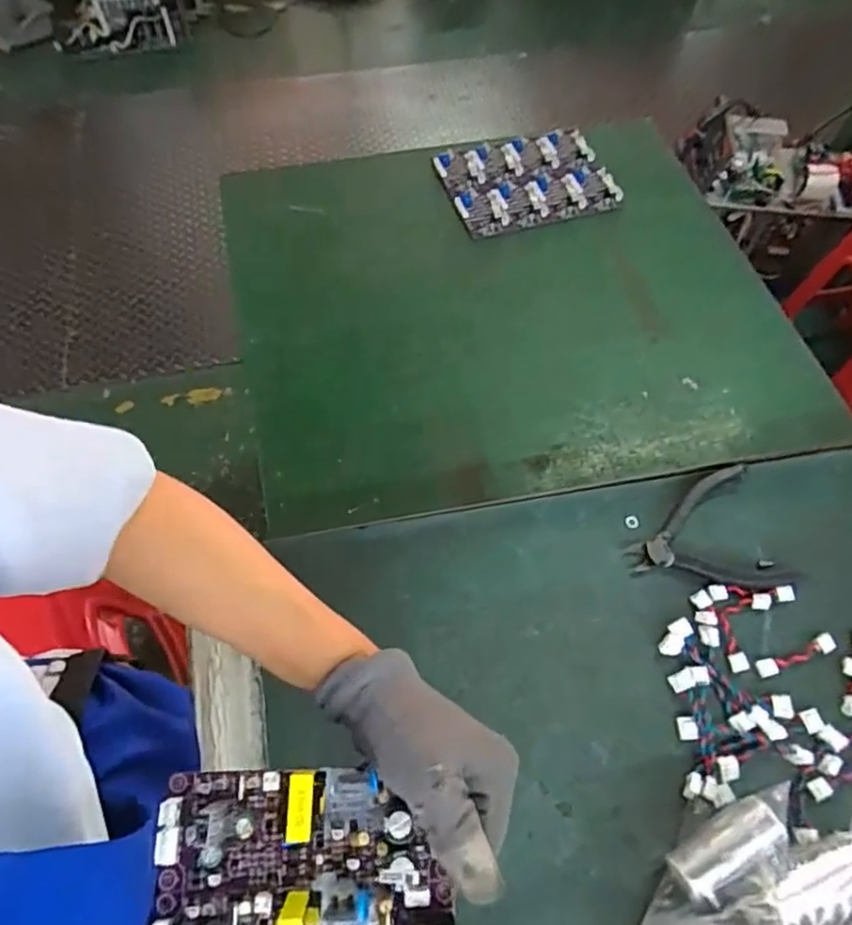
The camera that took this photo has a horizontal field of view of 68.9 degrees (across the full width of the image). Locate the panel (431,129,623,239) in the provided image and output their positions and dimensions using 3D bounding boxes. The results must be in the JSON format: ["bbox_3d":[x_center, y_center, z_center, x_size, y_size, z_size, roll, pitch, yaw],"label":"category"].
[{"bbox_3d":[0.150,-0.421,0.923,0.240,0.023,0.178,-13,61,-7],"label":"panel"}]

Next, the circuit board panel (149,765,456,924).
[{"bbox_3d":[-0.058,0.227,0.288,0.141,0.038,0.148,-1,72,-4],"label":"circuit board panel"}]

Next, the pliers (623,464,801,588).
[{"bbox_3d":[0.260,0.073,0.585,0.146,0.012,0.118,-14,62,-9],"label":"pliers"}]

